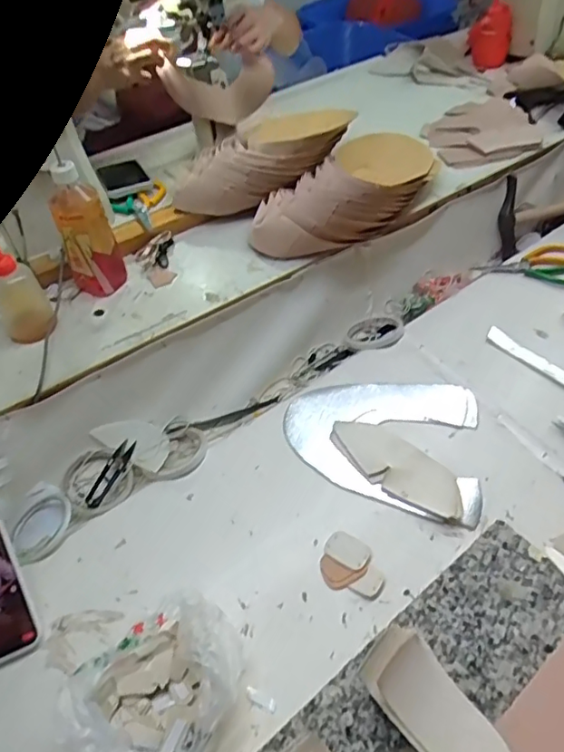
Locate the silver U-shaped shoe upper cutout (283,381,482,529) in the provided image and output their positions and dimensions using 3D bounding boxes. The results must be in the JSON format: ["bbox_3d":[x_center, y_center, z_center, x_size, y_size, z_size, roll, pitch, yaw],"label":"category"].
[{"bbox_3d":[0.129,0.081,0.738,0.248,0.007,0.208,7,50,10],"label":"silver U-shaped shoe upper cutout"}]

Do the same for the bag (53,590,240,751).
[{"bbox_3d":[-0.120,0.294,0.524,0.155,0.070,0.163,0,49,3],"label":"bag"}]

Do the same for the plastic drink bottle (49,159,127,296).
[{"bbox_3d":[-0.263,-0.195,0.757,0.054,0.177,0.066,23,55,21],"label":"plastic drink bottle"}]

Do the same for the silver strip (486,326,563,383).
[{"bbox_3d":[0.367,-0.022,0.802,0.025,0.005,0.165,-37,57,-25],"label":"silver strip"}]

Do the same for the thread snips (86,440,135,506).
[{"bbox_3d":[-0.224,0.127,0.729,0.027,0.014,0.097,18,53,18],"label":"thread snips"}]

